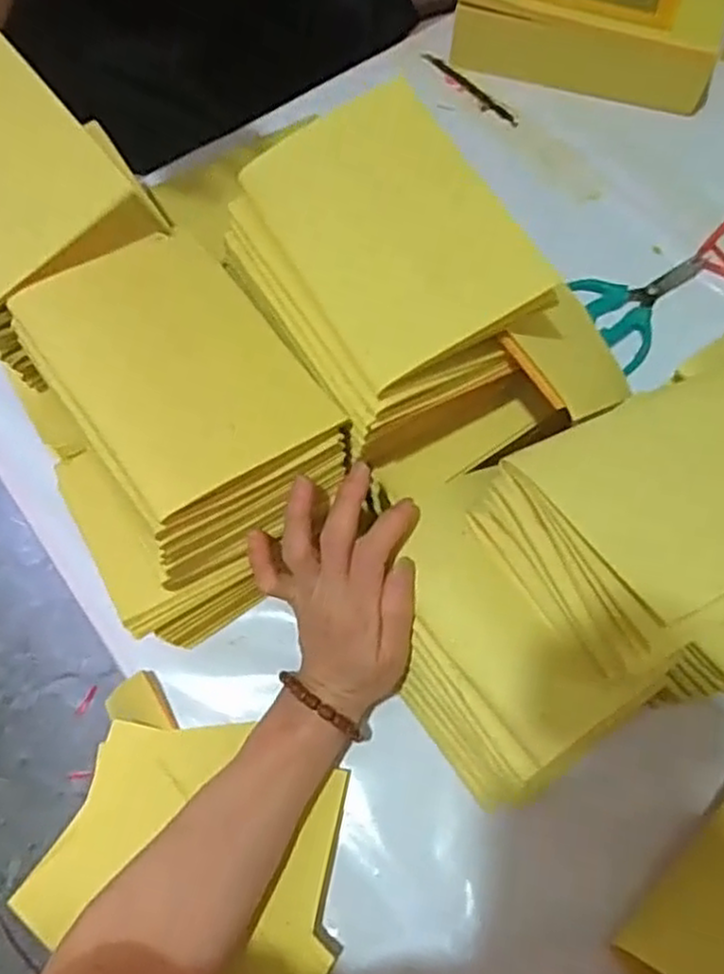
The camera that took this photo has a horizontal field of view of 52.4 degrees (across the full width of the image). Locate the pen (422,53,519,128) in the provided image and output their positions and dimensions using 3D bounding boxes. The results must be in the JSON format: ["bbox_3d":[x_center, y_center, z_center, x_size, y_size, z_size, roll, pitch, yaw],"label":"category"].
[{"bbox_3d":[0.102,-0.371,0.686,0.013,0.004,0.122,-38,72,-15],"label":"pen"}]

